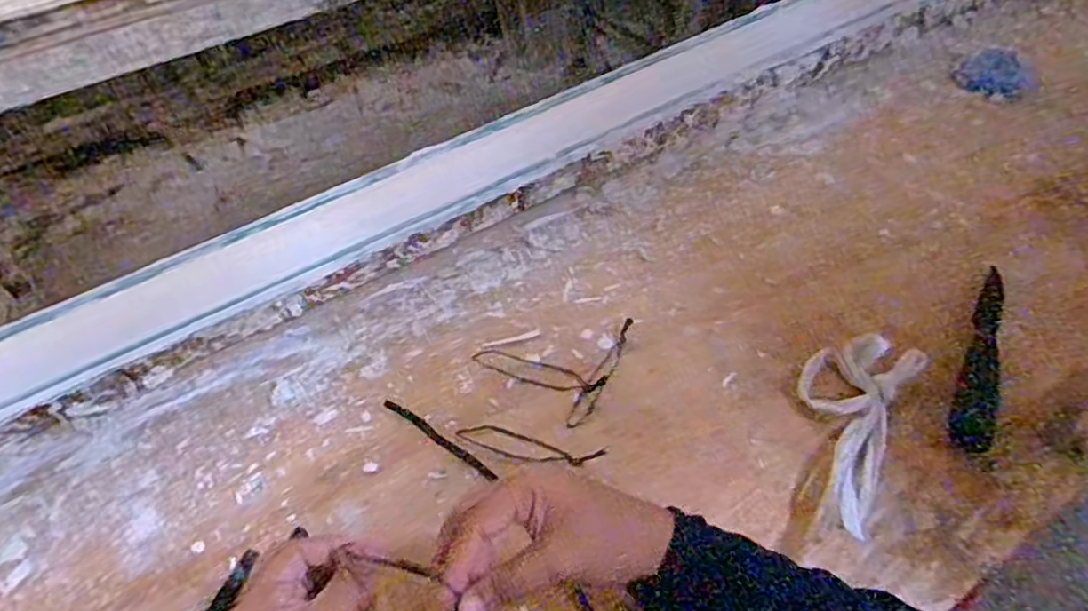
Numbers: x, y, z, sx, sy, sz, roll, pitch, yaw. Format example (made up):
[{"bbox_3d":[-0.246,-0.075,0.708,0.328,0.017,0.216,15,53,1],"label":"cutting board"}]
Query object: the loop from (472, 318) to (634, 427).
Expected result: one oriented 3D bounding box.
[{"bbox_3d":[0.019,0.036,0.571,0.111,0.007,0.113,30,58,30],"label":"loop"}]

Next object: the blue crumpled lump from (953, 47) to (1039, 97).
[{"bbox_3d":[0.521,-0.267,0.778,0.054,0.028,0.085,-6,47,2],"label":"blue crumpled lump"}]

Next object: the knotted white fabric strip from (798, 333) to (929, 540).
[{"bbox_3d":[0.215,0.082,0.485,0.076,0.029,0.174,23,54,25],"label":"knotted white fabric strip"}]

